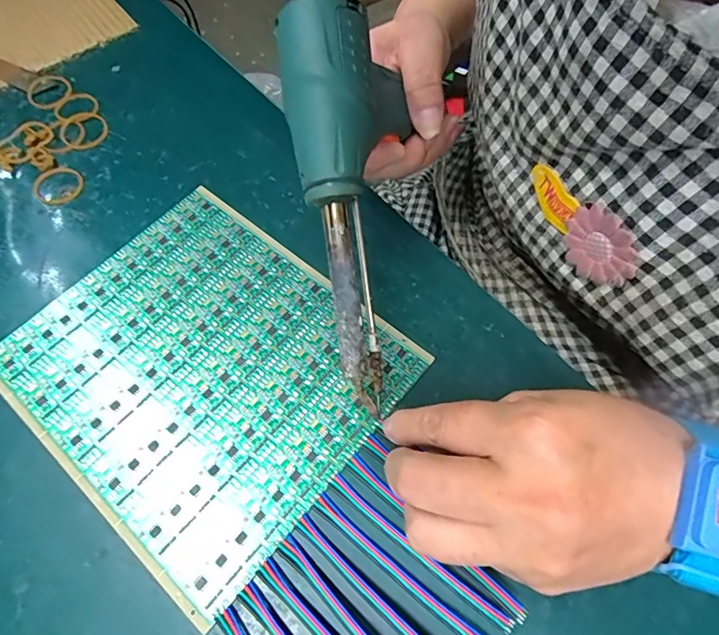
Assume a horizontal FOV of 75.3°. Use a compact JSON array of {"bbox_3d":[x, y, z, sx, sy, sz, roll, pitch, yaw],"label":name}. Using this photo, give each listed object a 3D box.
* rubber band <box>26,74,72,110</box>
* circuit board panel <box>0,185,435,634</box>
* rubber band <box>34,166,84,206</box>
[{"bbox_3d":[-0.240,-0.174,0.360,0.034,0.004,0.031,-2,70,5],"label":"rubber band"},{"bbox_3d":[-0.087,0.023,0.258,0.193,0.004,0.163,37,70,18],"label":"circuit board panel"},{"bbox_3d":[-0.208,-0.091,0.322,0.037,0.005,0.031,35,70,17],"label":"rubber band"}]

